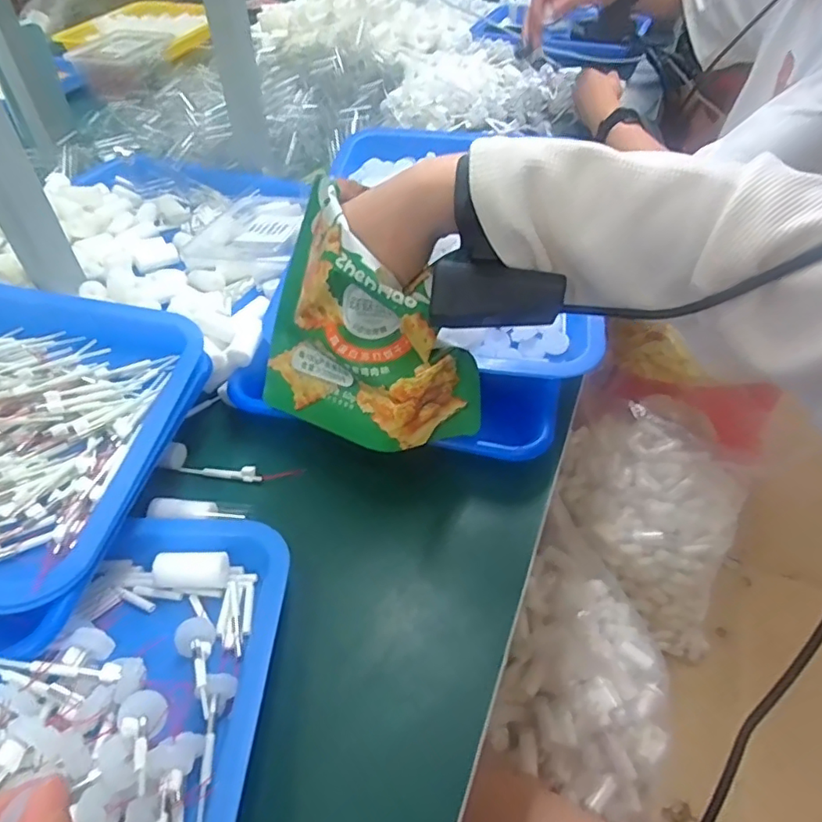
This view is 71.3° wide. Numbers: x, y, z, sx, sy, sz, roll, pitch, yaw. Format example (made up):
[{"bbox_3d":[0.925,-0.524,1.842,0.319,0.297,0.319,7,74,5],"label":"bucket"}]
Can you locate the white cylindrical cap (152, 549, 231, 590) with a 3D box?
[{"bbox_3d":[-0.131,0.095,0.344,0.041,0.017,0.018,1,47,0],"label":"white cylindrical cap"}]

